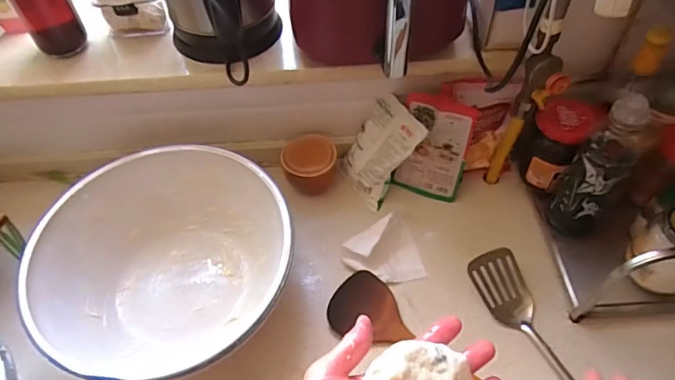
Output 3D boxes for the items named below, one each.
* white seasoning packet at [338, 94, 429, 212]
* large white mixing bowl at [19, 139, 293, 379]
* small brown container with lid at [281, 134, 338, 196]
[{"bbox_3d":[0.064,-0.062,0.770,0.099,0.151,0.027,48,24,28],"label":"white seasoning packet"},{"bbox_3d":[-0.222,0.104,0.664,0.327,0.119,0.315,-1,54,1],"label":"large white mixing bowl"},{"bbox_3d":[-0.043,-0.038,0.782,0.086,0.069,0.070,-6,54,-2],"label":"small brown container with lid"}]

